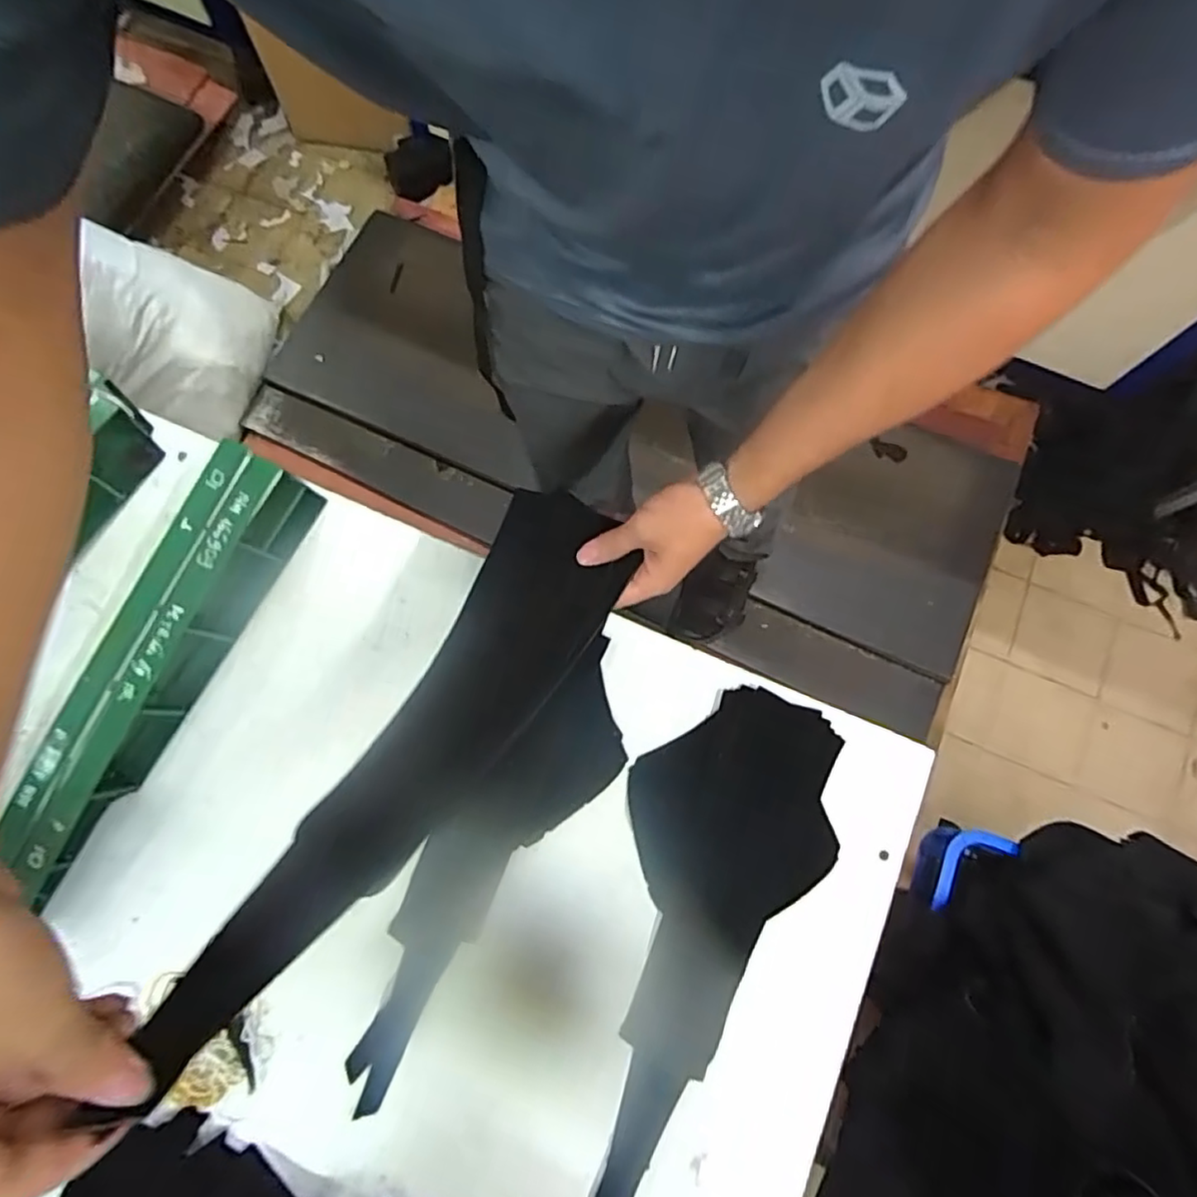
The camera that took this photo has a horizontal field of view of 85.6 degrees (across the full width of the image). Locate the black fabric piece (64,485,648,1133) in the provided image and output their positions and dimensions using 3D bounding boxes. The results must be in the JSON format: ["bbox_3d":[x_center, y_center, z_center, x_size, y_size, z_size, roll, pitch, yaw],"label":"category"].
[{"bbox_3d":[-0.104,0.080,0.454,0.113,0.051,0.439,29,54,6],"label":"black fabric piece"}]

